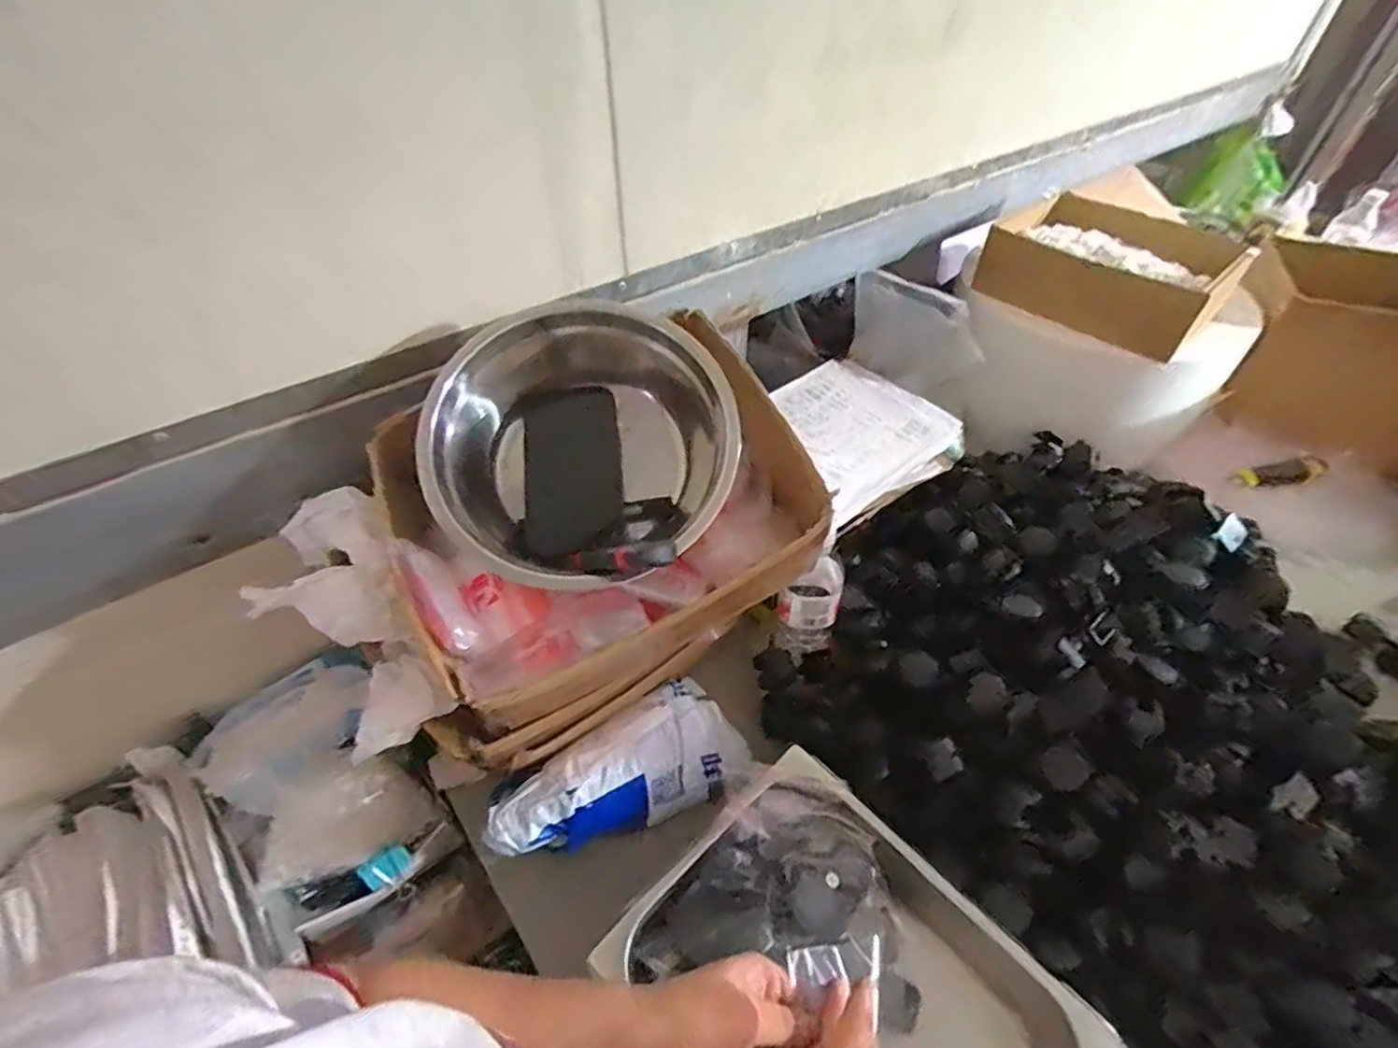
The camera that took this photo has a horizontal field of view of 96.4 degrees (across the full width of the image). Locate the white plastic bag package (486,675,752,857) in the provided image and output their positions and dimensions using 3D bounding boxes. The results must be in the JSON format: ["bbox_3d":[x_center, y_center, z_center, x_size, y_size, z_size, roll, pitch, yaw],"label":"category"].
[{"bbox_3d":[-0.076,0.242,0.602,0.256,0.084,0.102,-14,47,-32],"label":"white plastic bag package"}]

